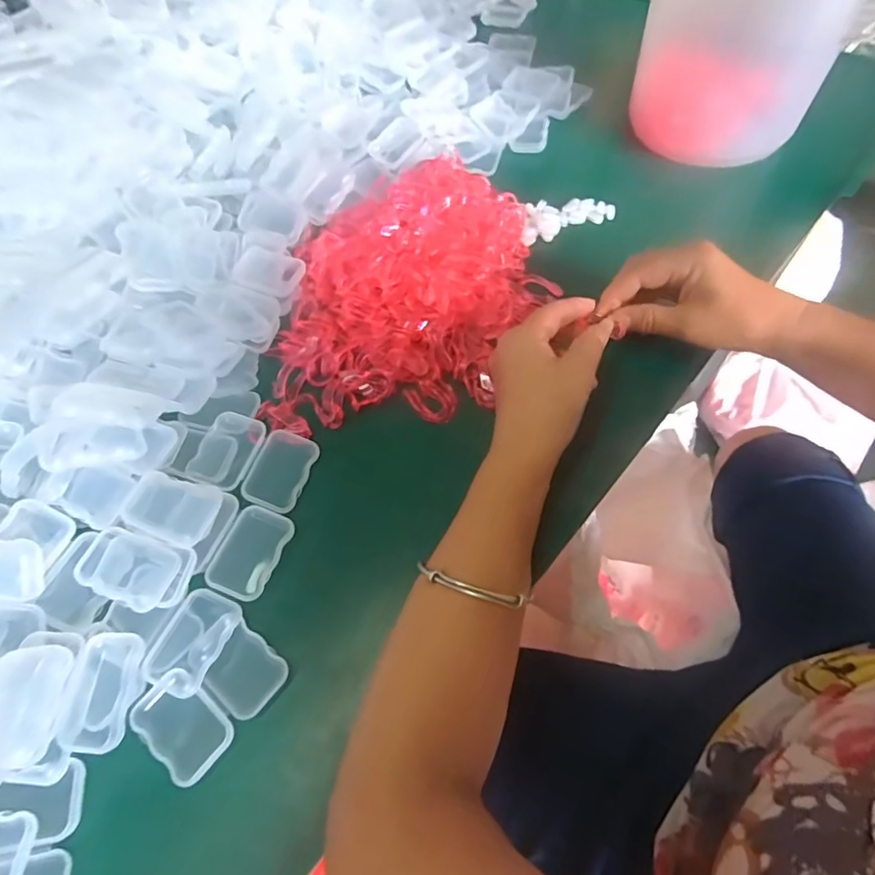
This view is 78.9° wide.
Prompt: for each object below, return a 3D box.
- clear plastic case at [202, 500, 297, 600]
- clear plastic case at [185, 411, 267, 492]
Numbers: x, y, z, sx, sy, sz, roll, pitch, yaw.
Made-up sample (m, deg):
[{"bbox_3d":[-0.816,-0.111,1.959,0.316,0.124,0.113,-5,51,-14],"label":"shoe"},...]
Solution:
[{"bbox_3d":[-0.117,0.071,0.332,0.035,0.006,0.055,17,62,13],"label":"clear plastic case"},{"bbox_3d":[-0.145,0.009,0.369,0.038,0.015,0.053,15,62,12],"label":"clear plastic case"}]

